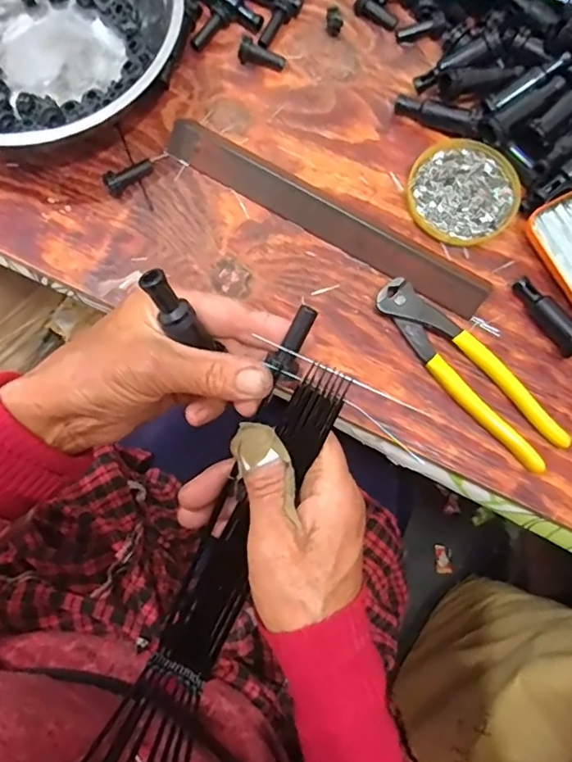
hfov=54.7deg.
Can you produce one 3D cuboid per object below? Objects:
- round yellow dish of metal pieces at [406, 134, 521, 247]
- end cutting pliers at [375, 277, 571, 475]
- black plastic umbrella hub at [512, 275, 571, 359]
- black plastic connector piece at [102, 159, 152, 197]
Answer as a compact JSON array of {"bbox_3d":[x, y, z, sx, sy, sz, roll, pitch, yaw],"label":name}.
[{"bbox_3d":[0.137,-0.146,0.426,0.081,0.006,0.085,0,78,-1],"label":"round yellow dish of metal pieces"},{"bbox_3d":[0.129,-0.007,0.393,0.040,0.014,0.164,-43,82,-9],"label":"end cutting pliers"},{"bbox_3d":[0.193,-0.050,0.398,0.019,0.023,0.065,-30,80,-7],"label":"black plastic umbrella hub"},{"bbox_3d":[-0.119,-0.156,0.420,0.039,0.016,0.012,-34,80,-8],"label":"black plastic connector piece"}]

